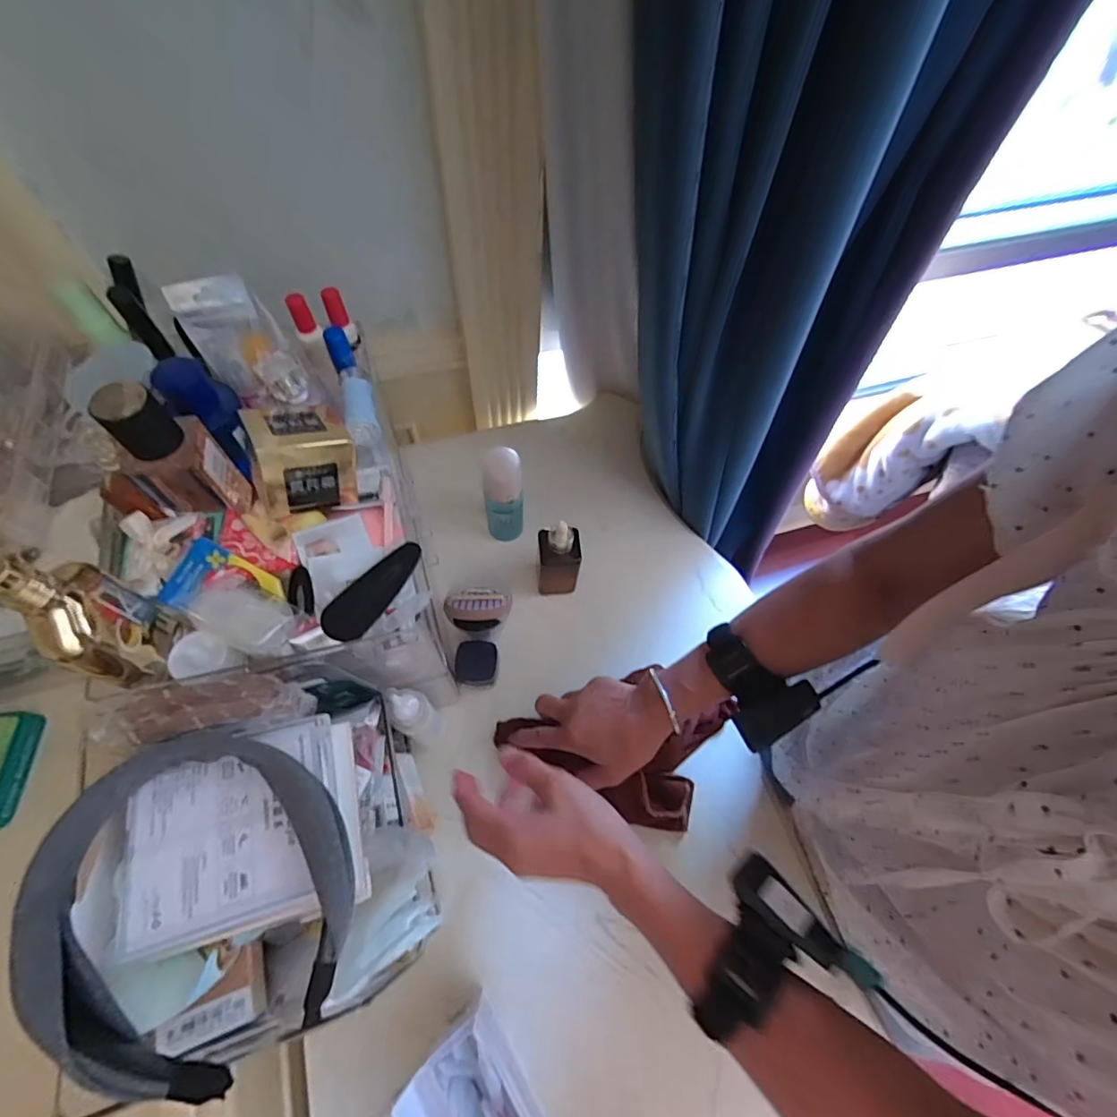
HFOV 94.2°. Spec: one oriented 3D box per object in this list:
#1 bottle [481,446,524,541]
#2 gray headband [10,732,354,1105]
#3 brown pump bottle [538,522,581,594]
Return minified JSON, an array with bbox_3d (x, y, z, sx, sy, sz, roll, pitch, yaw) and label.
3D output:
[{"bbox_3d":[-0.064,-0.068,0.607,0.043,0.130,0.048,-5,64,-6],"label":"bottle"},{"bbox_3d":[-0.174,0.163,0.252,0.129,0.033,0.149,-37,71,-19],"label":"gray headband"},{"bbox_3d":[0.000,0.004,0.593,0.046,0.127,0.042,5,63,-1],"label":"brown pump bottle"}]

